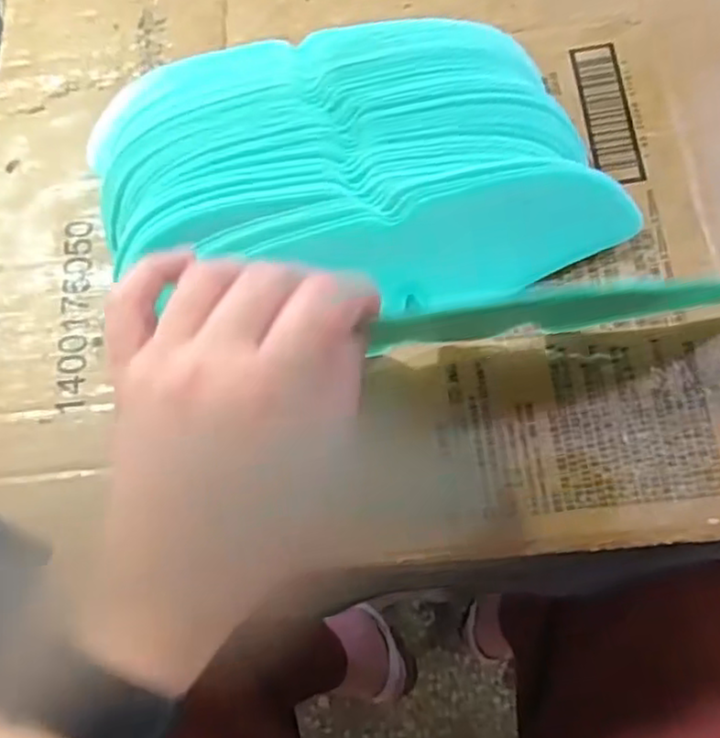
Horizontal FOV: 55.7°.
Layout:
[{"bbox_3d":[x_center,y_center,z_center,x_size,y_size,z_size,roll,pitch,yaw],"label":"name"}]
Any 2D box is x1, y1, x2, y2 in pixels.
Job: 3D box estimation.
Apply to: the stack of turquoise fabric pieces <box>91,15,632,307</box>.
[{"bbox_3d":[-0.003,-0.109,0.344,0.256,0.033,0.147,0,70,3],"label":"stack of turquoise fabric pieces"}]

